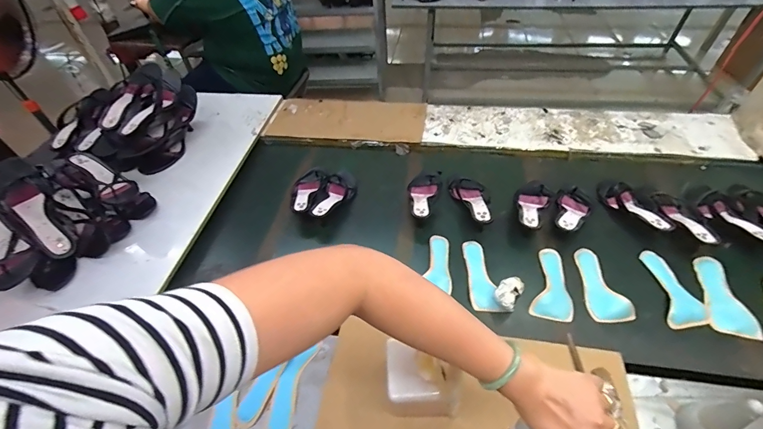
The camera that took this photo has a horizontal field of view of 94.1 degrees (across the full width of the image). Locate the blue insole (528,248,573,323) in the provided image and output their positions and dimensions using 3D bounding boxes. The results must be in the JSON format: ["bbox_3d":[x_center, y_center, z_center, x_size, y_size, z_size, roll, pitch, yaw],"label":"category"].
[{"bbox_3d":[0.377,0.148,0.769,0.079,0.007,0.175,16,52,17],"label":"blue insole"}]

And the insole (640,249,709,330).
[{"bbox_3d":[0.606,0.151,0.747,0.084,0.006,0.174,-4,49,1],"label":"insole"}]

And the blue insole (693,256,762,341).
[{"bbox_3d":[0.723,0.166,0.749,0.086,0.010,0.187,11,51,14],"label":"blue insole"}]

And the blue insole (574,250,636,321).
[{"bbox_3d":[0.471,0.151,0.780,0.086,0.007,0.179,-7,49,-2],"label":"blue insole"}]

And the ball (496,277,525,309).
[{"bbox_3d":[0.262,0.165,0.738,0.048,0.041,0.074,31,57,27],"label":"ball"}]

